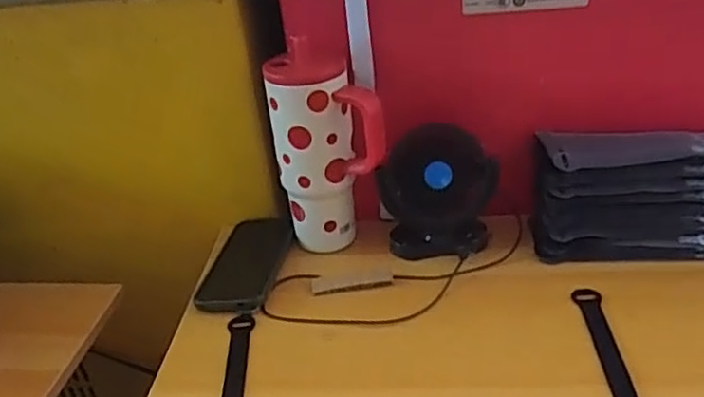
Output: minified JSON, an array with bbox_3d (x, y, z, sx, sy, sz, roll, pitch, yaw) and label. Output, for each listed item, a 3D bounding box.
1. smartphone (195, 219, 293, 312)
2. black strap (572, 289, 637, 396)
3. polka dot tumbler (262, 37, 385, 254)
[{"bbox_3d":[-0.117,0.070,0.725,0.078,0.008,0.164,0,31,11],"label":"smartphone"},{"bbox_3d":[0.221,0.140,0.557,0.023,0.005,0.193,-2,31,7],"label":"black strap"},{"bbox_3d":[-0.023,-0.040,0.693,0.081,0.212,0.102,-25,36,-29],"label":"polka dot tumbler"}]

